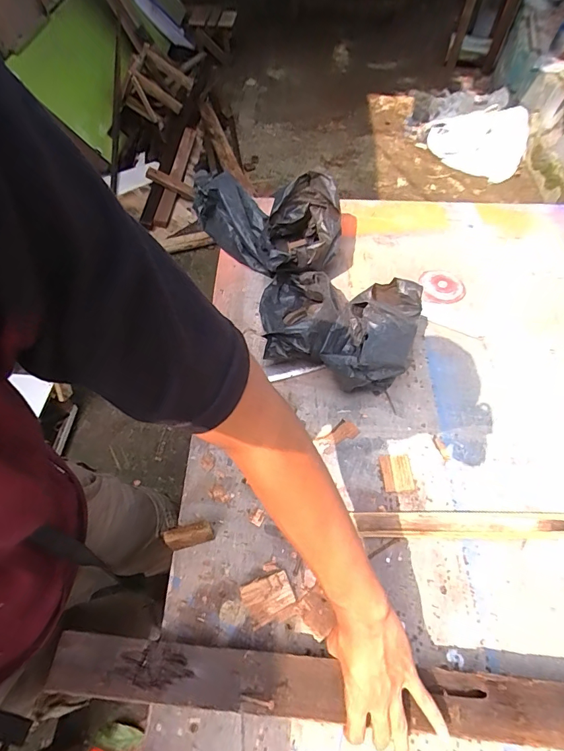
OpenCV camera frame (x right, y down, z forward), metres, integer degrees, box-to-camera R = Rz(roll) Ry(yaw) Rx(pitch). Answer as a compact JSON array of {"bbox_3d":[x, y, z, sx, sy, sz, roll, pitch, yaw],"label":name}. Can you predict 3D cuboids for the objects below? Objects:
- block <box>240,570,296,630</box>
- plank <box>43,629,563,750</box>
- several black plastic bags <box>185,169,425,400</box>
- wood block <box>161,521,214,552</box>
[{"bbox_3d":[-0.019,0.296,0.549,0.064,0.004,0.049,-22,59,-14],"label":"block"},{"bbox_3d":[0.141,0.368,0.473,0.818,0.054,0.075,5,57,3],"label":"plank"},{"bbox_3d":[0.032,-0.208,0.801,0.248,0.129,0.580,-22,59,-14],"label":"several black plastic bags"},{"bbox_3d":[-0.126,0.220,0.563,0.061,0.064,0.017,-13,58,-9],"label":"wood block"}]

